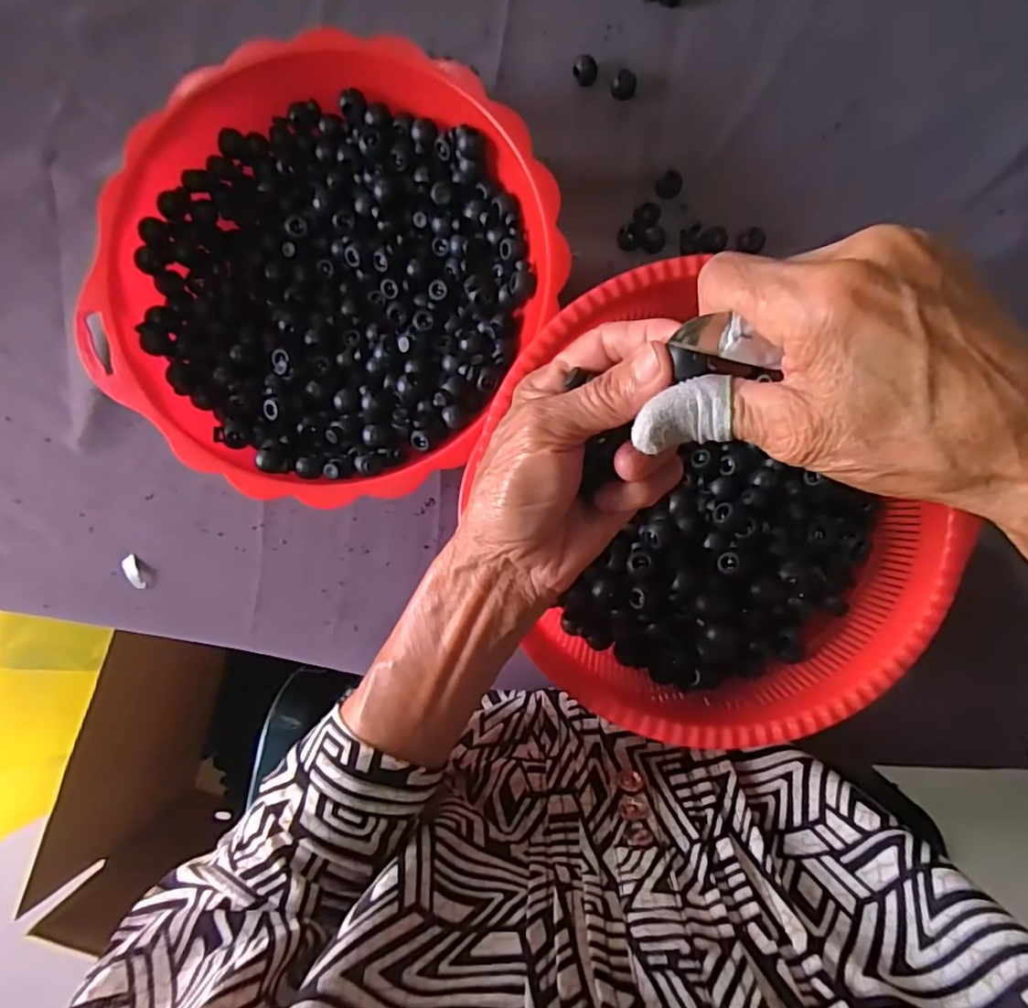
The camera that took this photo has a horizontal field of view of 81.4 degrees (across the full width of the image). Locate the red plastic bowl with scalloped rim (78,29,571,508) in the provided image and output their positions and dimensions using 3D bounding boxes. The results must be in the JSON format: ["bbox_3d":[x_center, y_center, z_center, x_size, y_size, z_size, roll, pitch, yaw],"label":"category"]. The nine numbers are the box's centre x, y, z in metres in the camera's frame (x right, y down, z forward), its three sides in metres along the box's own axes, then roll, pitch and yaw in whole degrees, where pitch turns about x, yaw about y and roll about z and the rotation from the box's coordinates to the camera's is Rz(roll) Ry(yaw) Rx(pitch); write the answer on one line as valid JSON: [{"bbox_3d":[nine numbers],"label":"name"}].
[{"bbox_3d":[-0.101,-0.129,0.349,0.224,0.073,0.237,0,90,1],"label":"red plastic bowl with scalloped rim"}]

